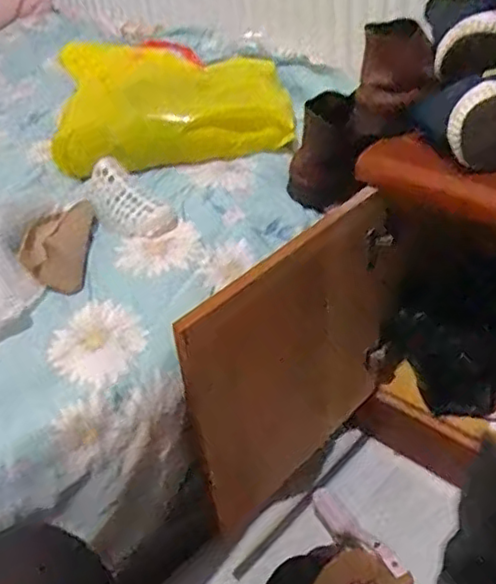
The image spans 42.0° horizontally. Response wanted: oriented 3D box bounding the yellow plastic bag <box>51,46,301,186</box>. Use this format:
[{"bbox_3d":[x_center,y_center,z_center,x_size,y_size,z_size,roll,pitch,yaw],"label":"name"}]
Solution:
[{"bbox_3d":[-0.112,-0.285,0.969,0.345,0.108,0.257,-7,37,-1],"label":"yellow plastic bag"}]

